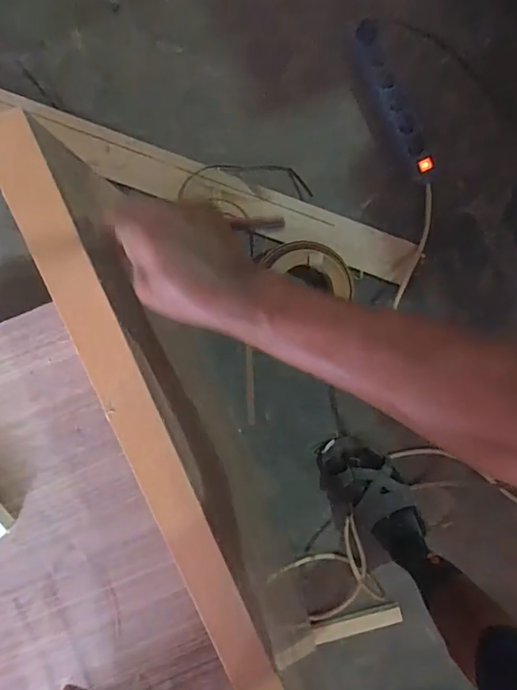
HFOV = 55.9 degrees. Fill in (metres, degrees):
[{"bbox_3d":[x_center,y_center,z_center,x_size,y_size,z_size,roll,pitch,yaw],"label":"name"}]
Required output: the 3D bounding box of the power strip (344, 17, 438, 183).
[{"bbox_3d":[0.237,-0.424,0.867,0.068,0.040,0.293,-25,95,0],"label":"power strip"}]

